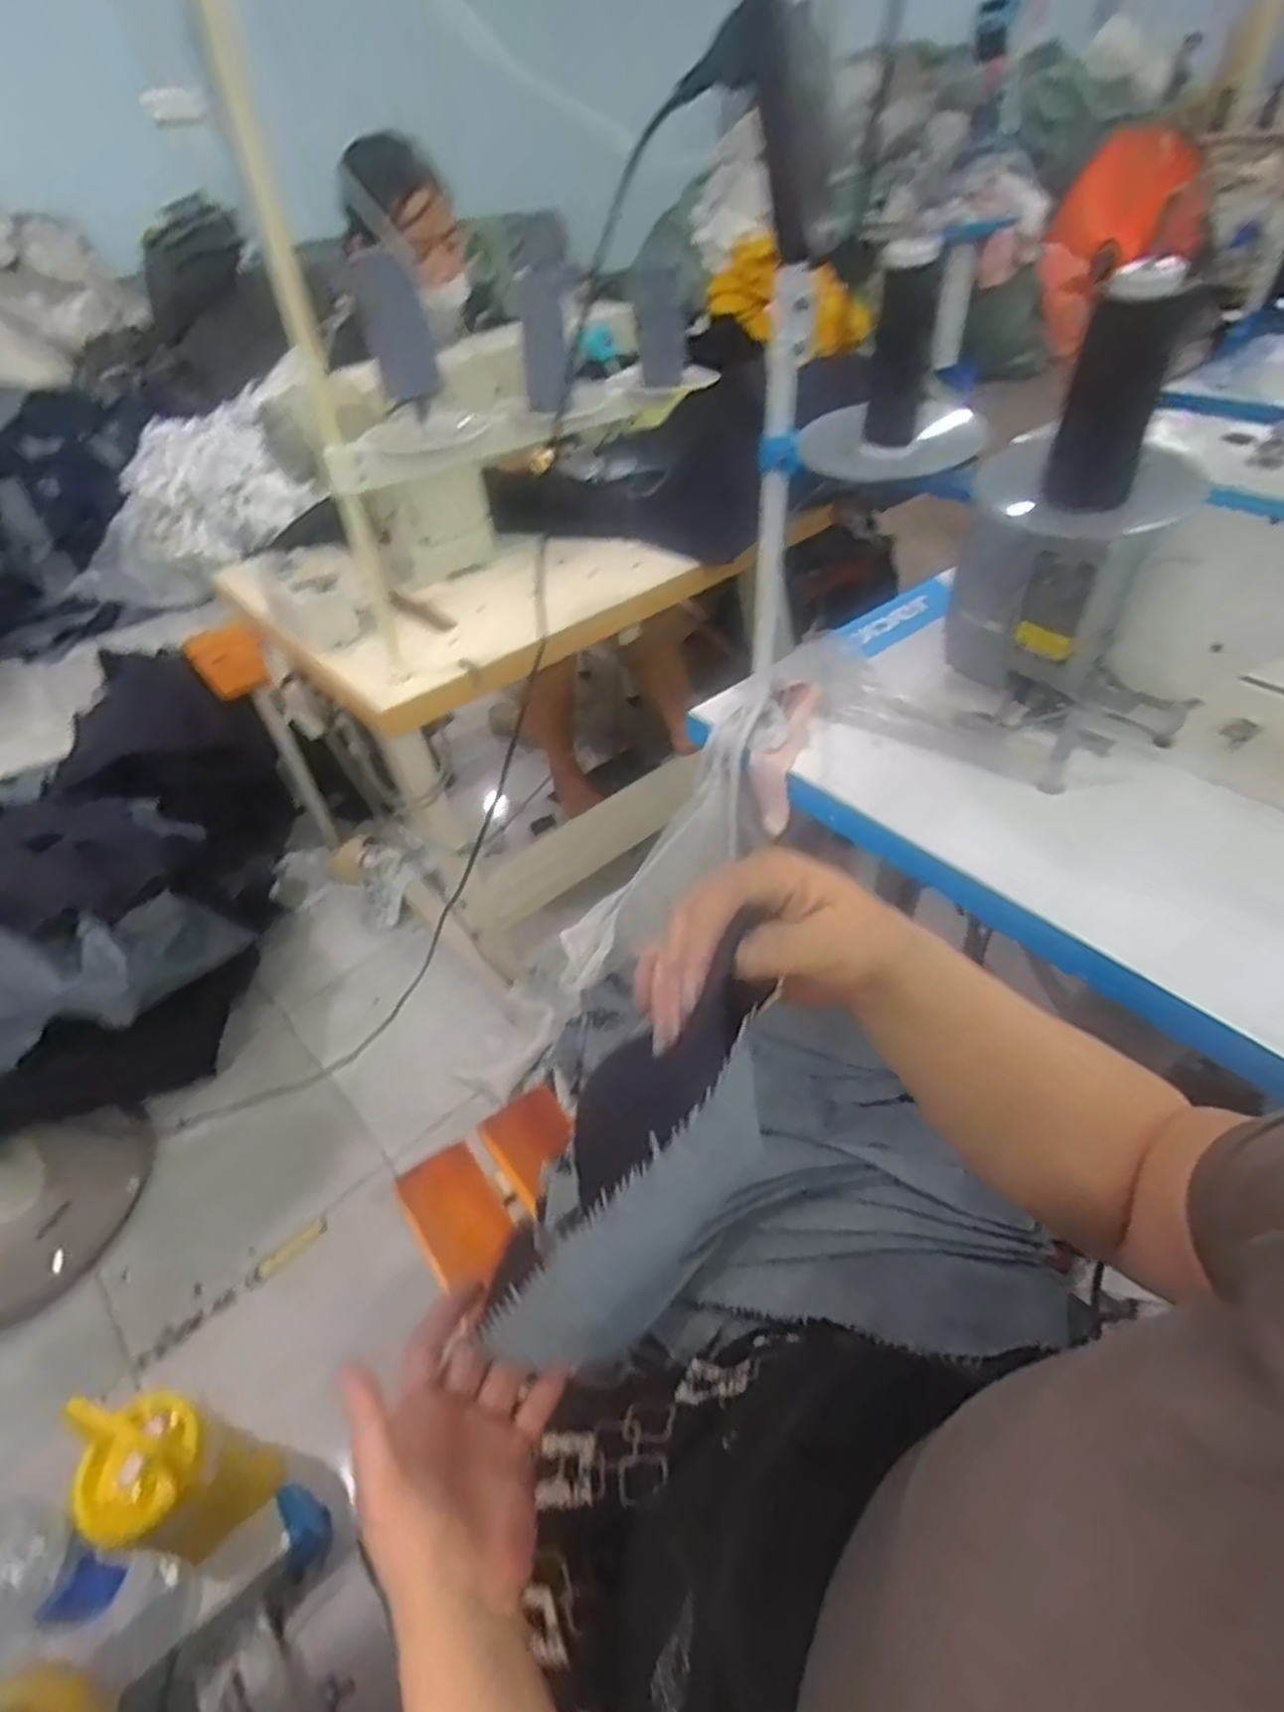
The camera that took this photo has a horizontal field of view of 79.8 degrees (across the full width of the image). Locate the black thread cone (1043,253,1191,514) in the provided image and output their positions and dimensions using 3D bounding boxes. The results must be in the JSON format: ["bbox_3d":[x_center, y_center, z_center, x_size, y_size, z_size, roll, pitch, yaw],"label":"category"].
[{"bbox_3d":[0.267,-0.259,0.435,0.049,0.118,0.050,18,70,23],"label":"black thread cone"}]

